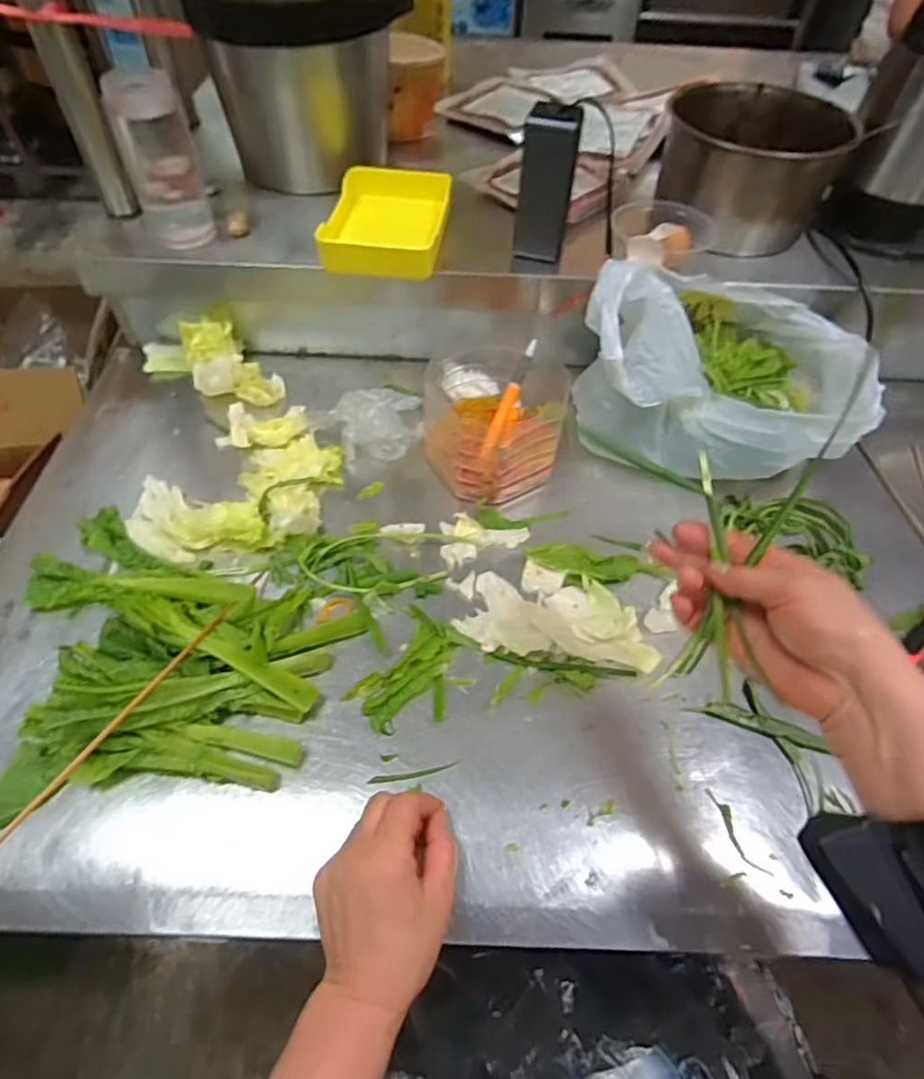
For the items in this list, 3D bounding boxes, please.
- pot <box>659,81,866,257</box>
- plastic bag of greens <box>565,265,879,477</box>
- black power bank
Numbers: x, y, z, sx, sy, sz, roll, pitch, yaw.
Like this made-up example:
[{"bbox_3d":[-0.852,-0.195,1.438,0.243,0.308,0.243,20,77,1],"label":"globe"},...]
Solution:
[{"bbox_3d":[0.323,-0.412,0.686,0.168,0.115,0.162,1,54,-2],"label":"pot"},{"bbox_3d":[0.267,-0.161,0.613,0.276,0.163,0.202,-18,57,-15],"label":"plastic bag of greens"},{"bbox_3d":[0.085,-0.358,0.616,0.051,0.129,0.049,11,55,6],"label":"black power bank"}]

